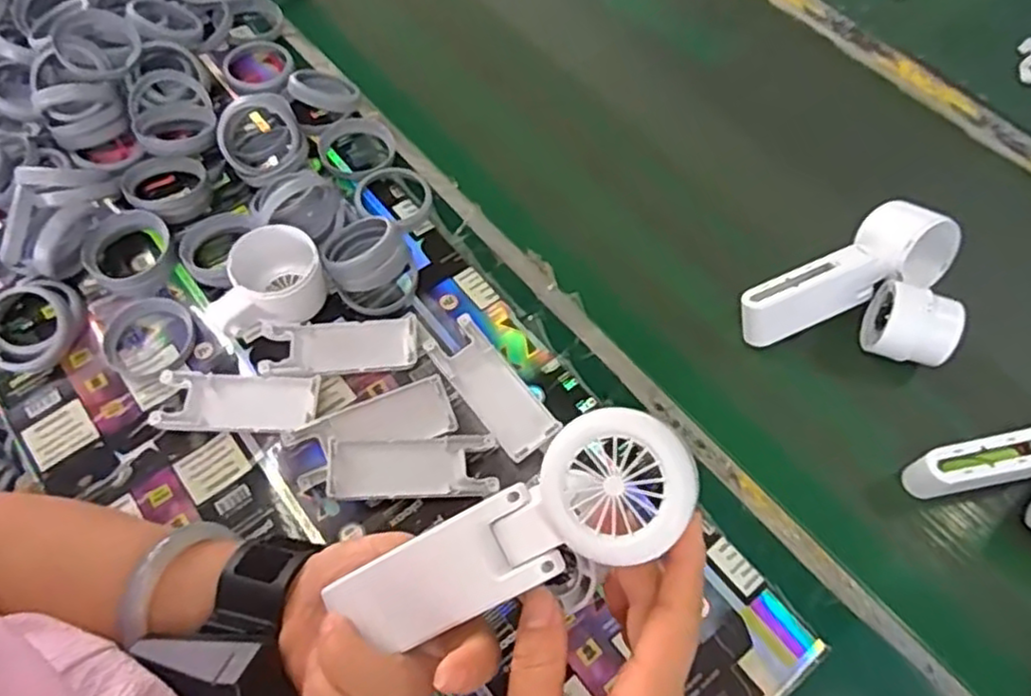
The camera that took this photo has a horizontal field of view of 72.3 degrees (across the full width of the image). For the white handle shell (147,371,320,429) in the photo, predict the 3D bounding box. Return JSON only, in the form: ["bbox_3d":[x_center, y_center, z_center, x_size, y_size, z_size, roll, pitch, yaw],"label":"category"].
[{"bbox_3d":[-0.185,0.036,0.468,0.104,0.016,0.038,3,63,-1],"label":"white handle shell"}]

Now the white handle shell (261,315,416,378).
[{"bbox_3d":[-0.122,-0.001,0.491,0.103,0.010,0.043,-6,63,-5],"label":"white handle shell"}]

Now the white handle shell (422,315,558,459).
[{"bbox_3d":[-0.016,0.026,0.477,0.041,0.012,0.102,-36,70,-18],"label":"white handle shell"}]

